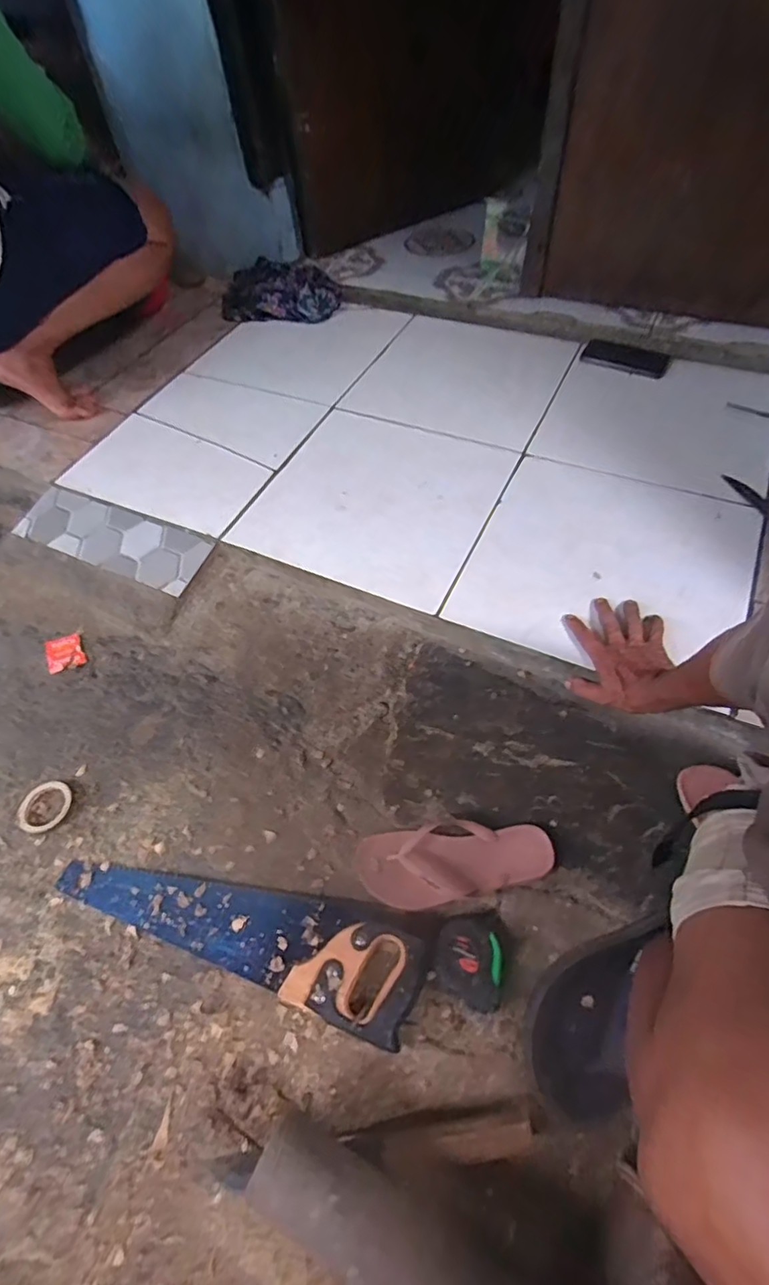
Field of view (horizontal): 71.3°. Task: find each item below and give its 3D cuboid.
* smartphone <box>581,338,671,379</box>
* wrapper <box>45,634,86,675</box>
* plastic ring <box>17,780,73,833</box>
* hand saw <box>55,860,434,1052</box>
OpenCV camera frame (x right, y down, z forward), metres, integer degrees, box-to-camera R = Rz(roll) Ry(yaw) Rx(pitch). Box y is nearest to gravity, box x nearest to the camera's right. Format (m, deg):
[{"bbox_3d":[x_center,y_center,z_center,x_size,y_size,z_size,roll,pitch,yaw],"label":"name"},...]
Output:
[{"bbox_3d":[0.499,-0.592,1.108,0.167,0.012,0.074,18,74,9],"label":"smartphone"},{"bbox_3d":[-0.522,0.017,0.875,0.056,0.017,0.056,-20,57,-13],"label":"wrapper"},{"bbox_3d":[-0.465,0.224,0.733,0.068,0.004,0.070,0,55,0],"label":"plastic ring"},{"bbox_3d":[-0.177,0.325,0.638,0.453,0.021,0.108,13,58,17],"label":"hand saw"}]

